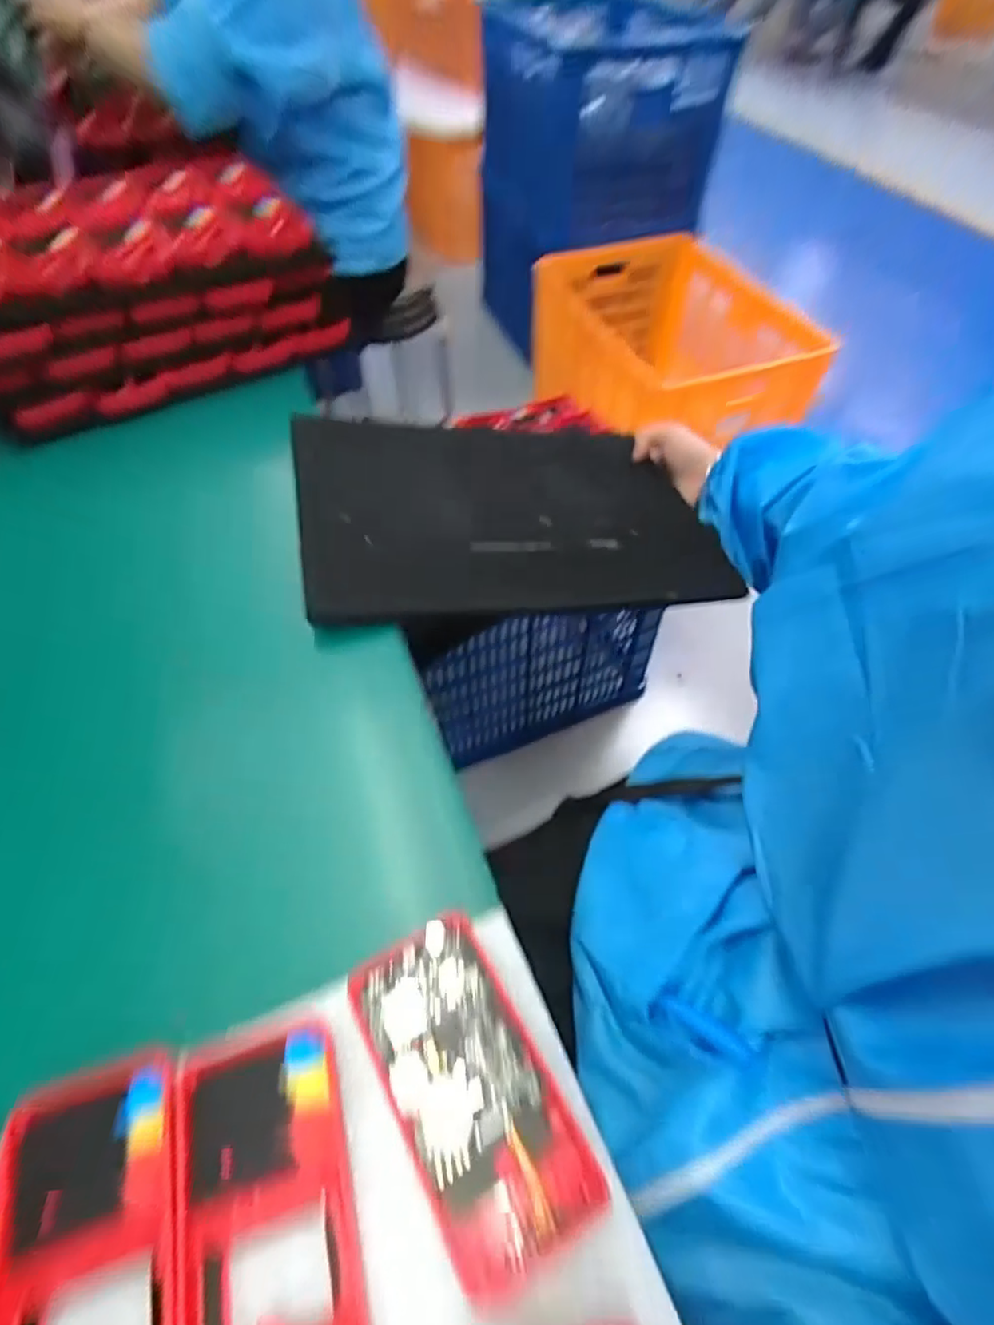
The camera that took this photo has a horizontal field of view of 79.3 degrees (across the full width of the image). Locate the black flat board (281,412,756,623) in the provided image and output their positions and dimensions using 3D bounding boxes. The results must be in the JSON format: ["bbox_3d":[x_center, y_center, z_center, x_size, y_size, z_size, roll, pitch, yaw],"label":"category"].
[{"bbox_3d":[0.008,-0.137,0.519,0.339,0.026,0.256,-5,50,-17],"label":"black flat board"}]

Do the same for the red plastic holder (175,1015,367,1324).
[{"bbox_3d":[-0.088,0.209,0.228,0.062,0.011,0.124,-12,54,-12],"label":"red plastic holder"}]

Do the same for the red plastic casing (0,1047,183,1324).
[{"bbox_3d":[-0.148,0.217,0.216,0.062,0.011,0.123,-14,54,-13],"label":"red plastic casing"}]

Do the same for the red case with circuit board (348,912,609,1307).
[{"bbox_3d":[-0.012,0.174,0.251,0.059,0.009,0.121,-24,57,-19],"label":"red case with circuit board"}]

